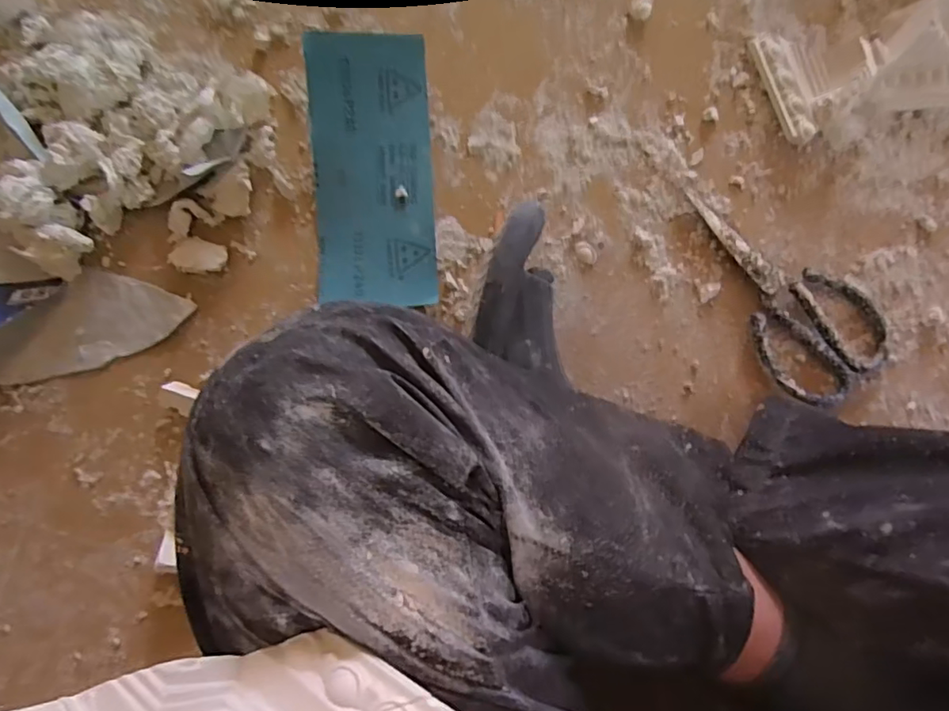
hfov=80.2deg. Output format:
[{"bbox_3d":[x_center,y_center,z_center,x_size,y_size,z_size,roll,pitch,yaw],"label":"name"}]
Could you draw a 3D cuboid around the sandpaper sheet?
[{"bbox_3d":[-0.088,-0.158,0.479,0.099,0.028,0.225,-3,86,2],"label":"sandpaper sheet"}]

